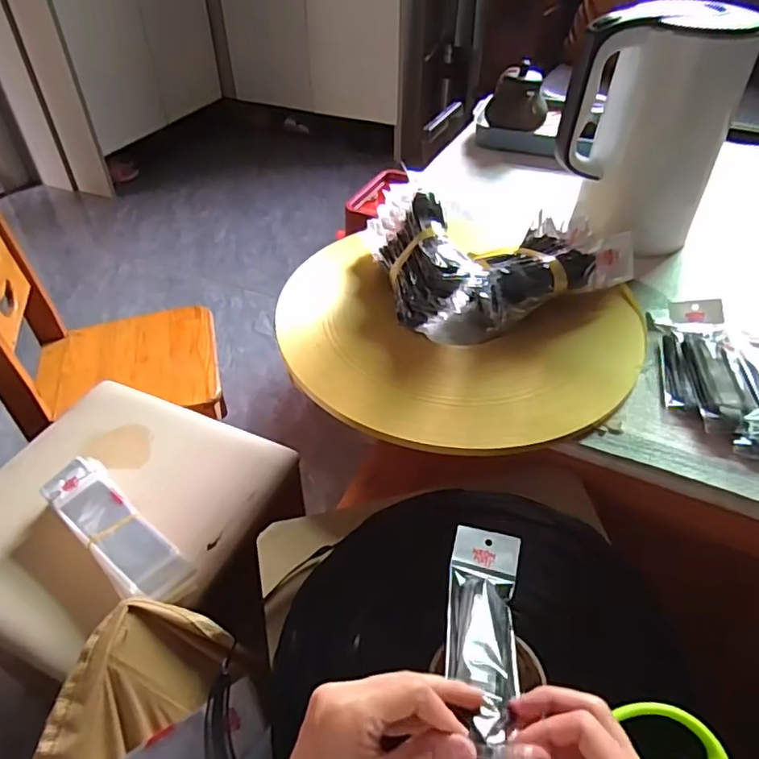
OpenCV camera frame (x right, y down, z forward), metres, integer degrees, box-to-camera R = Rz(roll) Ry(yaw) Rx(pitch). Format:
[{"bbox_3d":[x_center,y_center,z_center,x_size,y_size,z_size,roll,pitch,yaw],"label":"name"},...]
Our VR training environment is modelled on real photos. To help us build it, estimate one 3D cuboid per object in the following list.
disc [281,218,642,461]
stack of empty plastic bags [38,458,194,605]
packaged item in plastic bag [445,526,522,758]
[{"bbox_3d":[0.077,-0.062,0.610,0.361,0.019,0.361,0,44,0],"label":"disc"},{"bbox_3d":[-0.276,0.158,0.596,0.222,0.026,0.064,32,52,29],"label":"stack of empty plastic bags"},{"bbox_3d":[0.072,0.168,0.386,0.050,0.015,0.164,6,30,6],"label":"packaged item in plastic bag"}]

